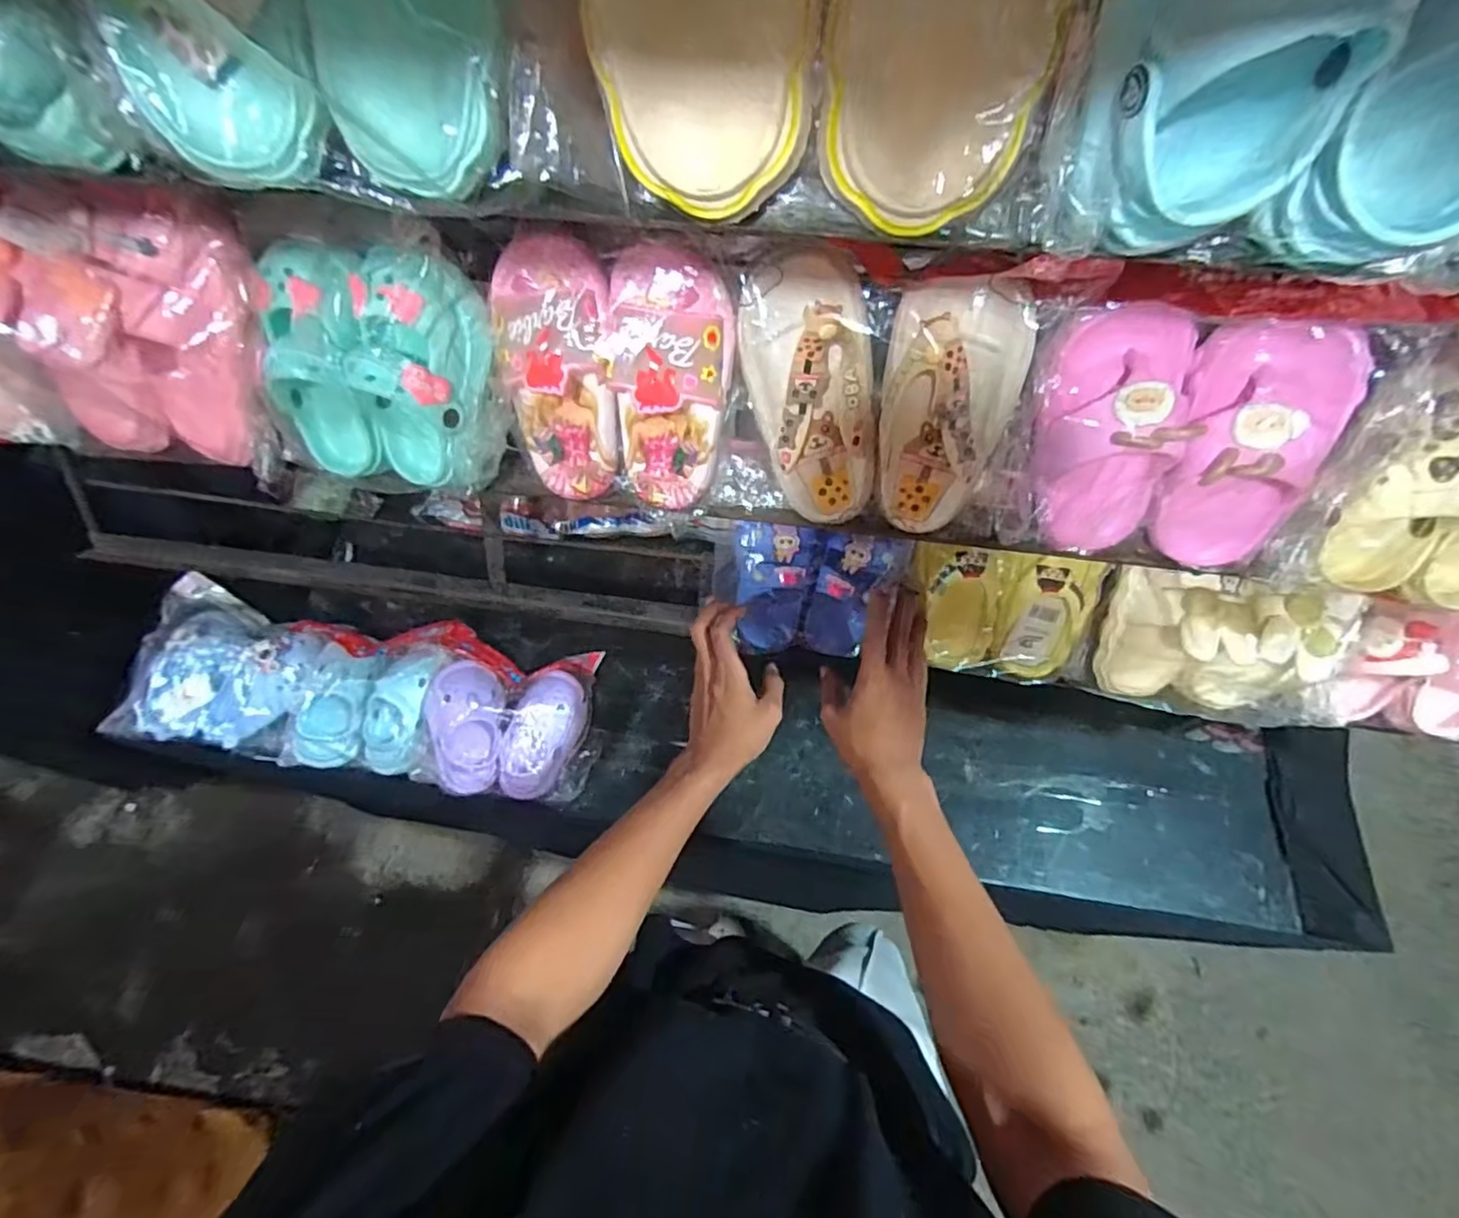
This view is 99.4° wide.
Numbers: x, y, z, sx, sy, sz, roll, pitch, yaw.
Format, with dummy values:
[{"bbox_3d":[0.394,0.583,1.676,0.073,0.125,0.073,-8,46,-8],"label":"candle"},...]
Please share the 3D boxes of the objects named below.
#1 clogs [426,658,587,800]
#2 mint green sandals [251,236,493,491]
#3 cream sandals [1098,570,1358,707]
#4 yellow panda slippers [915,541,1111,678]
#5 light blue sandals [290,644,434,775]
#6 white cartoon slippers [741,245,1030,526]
[{"bbox_3d":[-0.285,0.154,0.787,0.182,0.081,0.153,2,66,2],"label":"clogs"},{"bbox_3d":[-0.263,-0.175,0.449,0.165,0.160,0.075,12,37,13],"label":"mint green sandals"},{"bbox_3d":[0.457,0.031,0.587,0.174,0.132,0.080,15,67,8],"label":"cream sandals"},{"bbox_3d":[0.277,0.004,0.637,0.182,0.142,0.055,6,30,5],"label":"yellow panda slippers"},{"bbox_3d":[-0.468,0.129,0.800,0.160,0.062,0.145,3,66,2],"label":"light blue sandals"},{"bbox_3d":[0.096,-0.148,0.434,0.184,0.174,0.060,14,42,6],"label":"white cartoon slippers"}]

